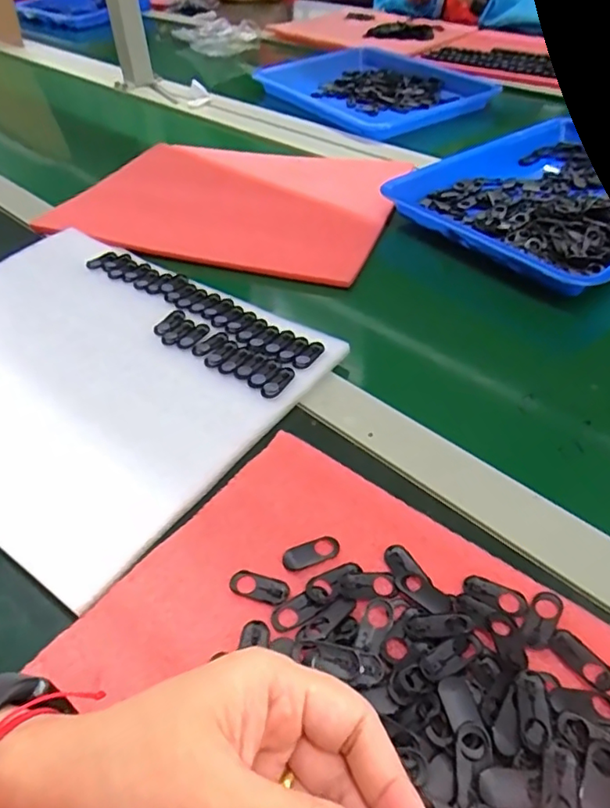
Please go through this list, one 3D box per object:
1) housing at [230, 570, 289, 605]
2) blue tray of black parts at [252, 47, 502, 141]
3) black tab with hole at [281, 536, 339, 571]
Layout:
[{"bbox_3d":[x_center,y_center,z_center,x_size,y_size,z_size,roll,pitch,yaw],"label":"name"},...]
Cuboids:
[{"bbox_3d":[-0.024,0.095,0.299,0.032,0.004,0.013,12,47,16],"label":"housing"},{"bbox_3d":[0.112,-0.517,0.936,0.273,0.036,0.350,-27,49,-22],"label":"blue tray of black parts"},{"bbox_3d":[0.003,0.081,0.311,0.031,0.004,0.015,-15,46,-11],"label":"black tab with hole"}]

